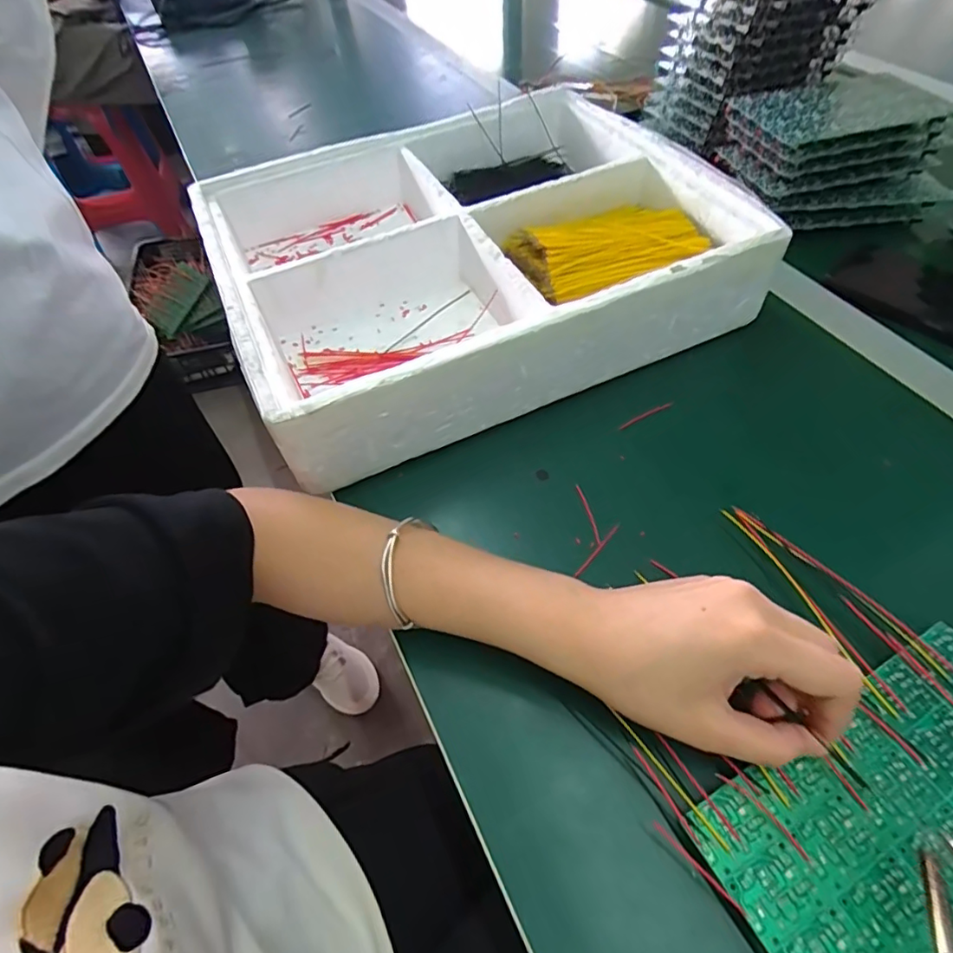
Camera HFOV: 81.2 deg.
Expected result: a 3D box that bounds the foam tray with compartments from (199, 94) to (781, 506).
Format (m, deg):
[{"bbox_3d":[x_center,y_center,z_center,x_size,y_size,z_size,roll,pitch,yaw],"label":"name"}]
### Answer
[{"bbox_3d":[-0.016,-0.194,0.470,0.369,0.082,0.341,-22,55,-12],"label":"foam tray with compartments"}]

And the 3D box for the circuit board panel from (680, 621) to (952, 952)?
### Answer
[{"bbox_3d":[0.189,0.147,0.236,0.172,0.004,0.099,-26,56,-14],"label":"circuit board panel"}]

